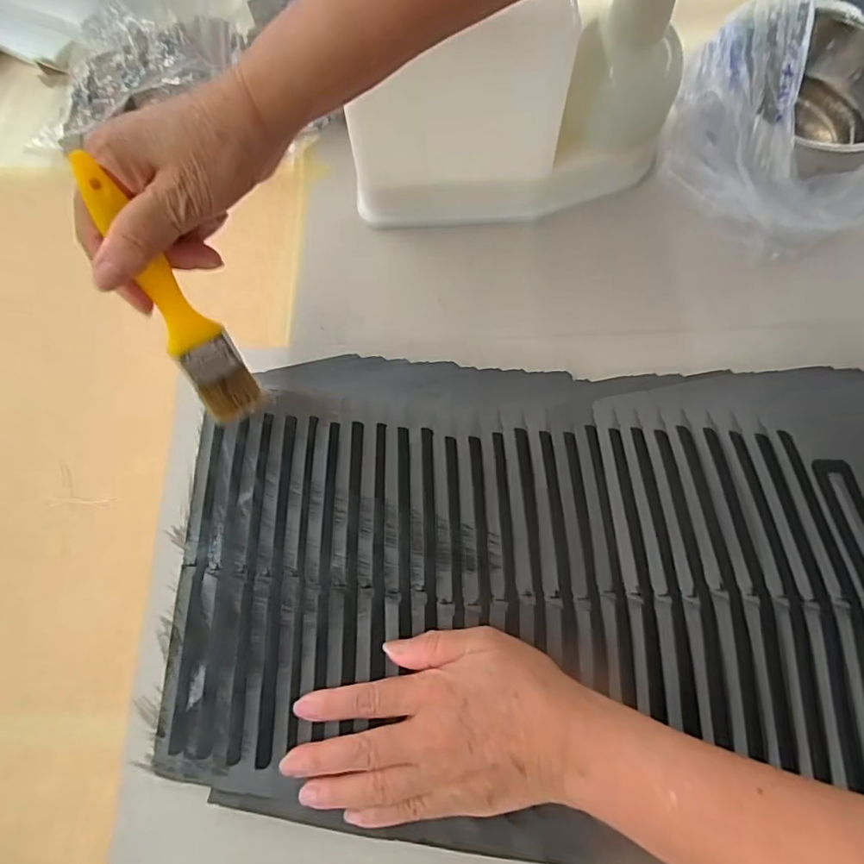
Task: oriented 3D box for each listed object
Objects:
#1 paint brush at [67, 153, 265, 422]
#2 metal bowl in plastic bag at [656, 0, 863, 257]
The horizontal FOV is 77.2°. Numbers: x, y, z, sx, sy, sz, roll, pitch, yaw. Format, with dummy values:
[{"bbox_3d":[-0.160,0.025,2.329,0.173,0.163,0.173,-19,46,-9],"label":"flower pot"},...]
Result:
[{"bbox_3d":[-0.151,-0.071,0.321,0.034,0.178,0.013,-23,48,-6],"label":"paint brush"},{"bbox_3d":[0.289,-0.239,0.425,0.177,0.099,0.170,0,70,1],"label":"metal bowl in plastic bag"}]

